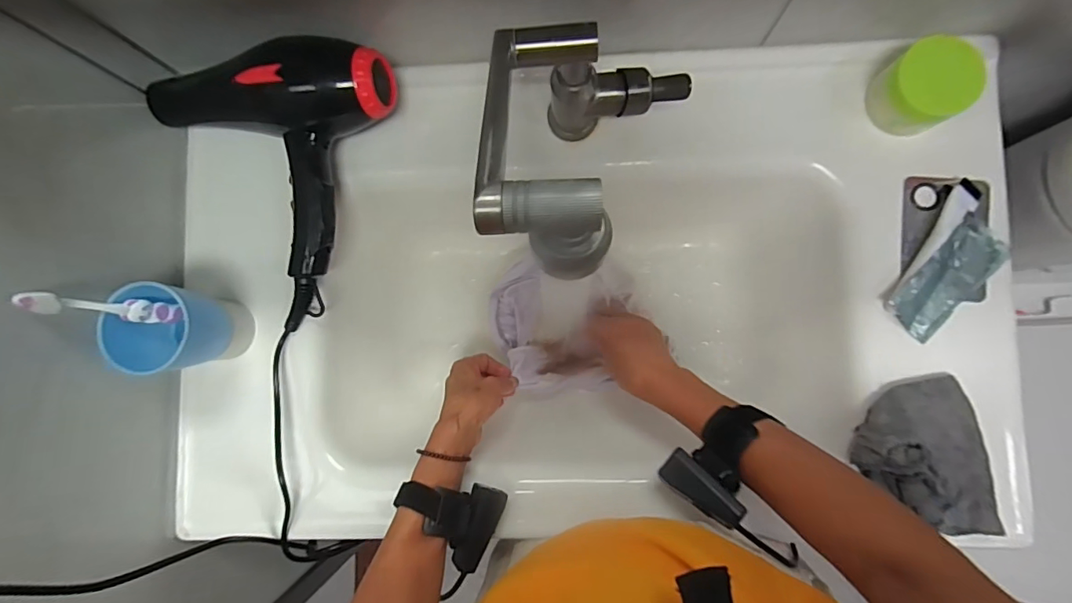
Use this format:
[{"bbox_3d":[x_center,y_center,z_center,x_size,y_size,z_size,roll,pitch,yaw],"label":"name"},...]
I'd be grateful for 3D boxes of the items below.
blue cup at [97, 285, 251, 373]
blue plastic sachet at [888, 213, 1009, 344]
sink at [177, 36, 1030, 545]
[{"bbox_3d":[-0.311,0.026,0.441,0.069,0.103,0.072,-3,84,1],"label":"blue cup"},{"bbox_3d":[0.381,-0.021,0.452,0.053,0.011,0.118,42,86,5],"label":"blue plastic sachet"},{"bbox_3d":[0.046,0.001,0.533,0.791,0.158,0.453,-1,84,1],"label":"sink"}]

